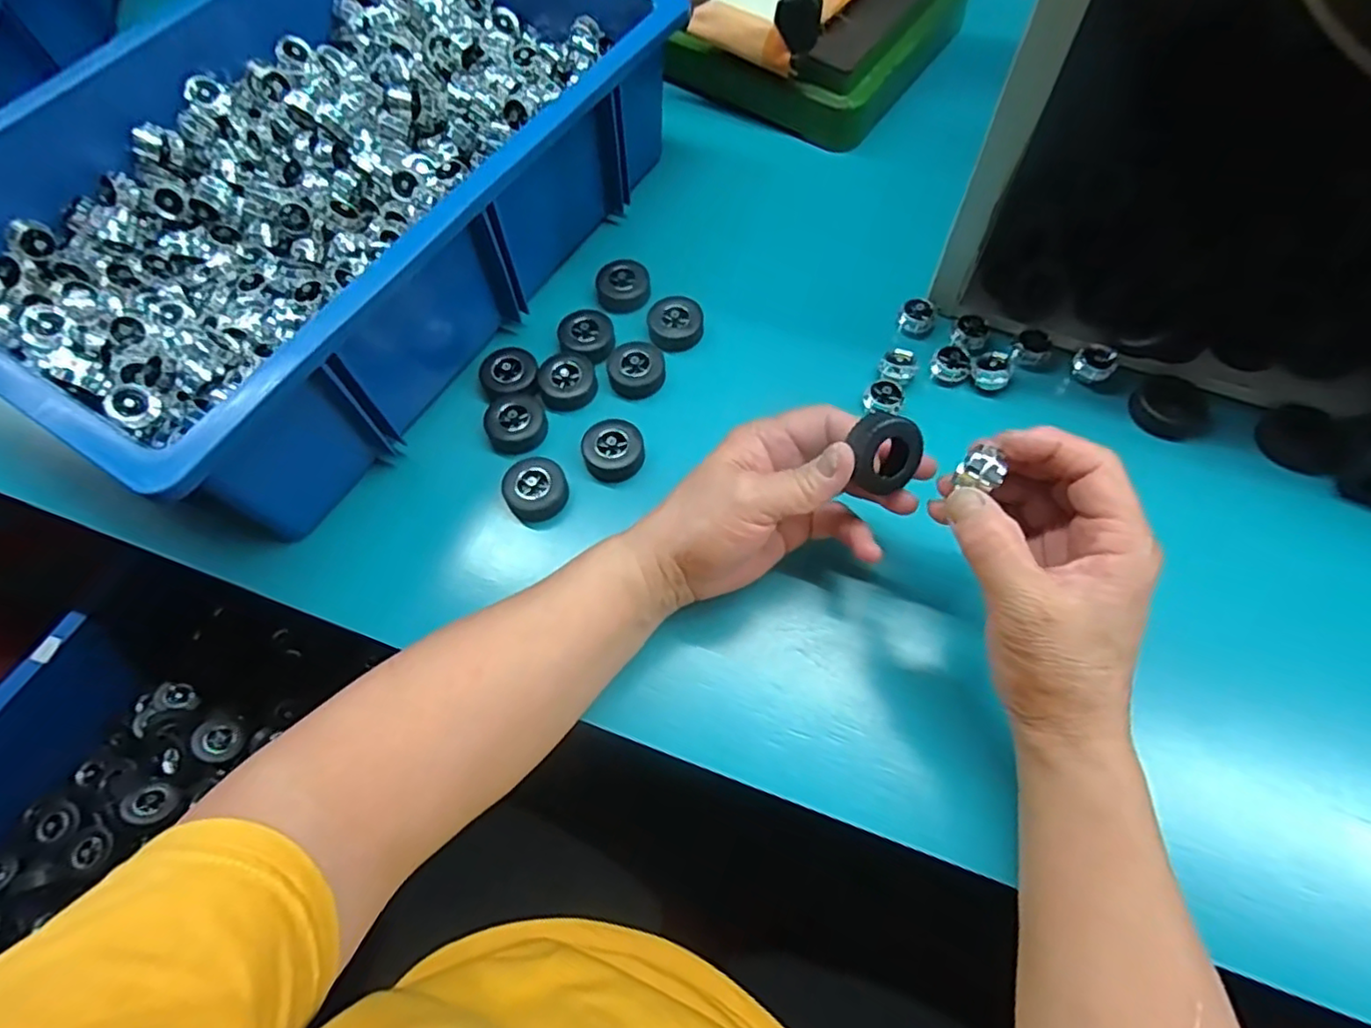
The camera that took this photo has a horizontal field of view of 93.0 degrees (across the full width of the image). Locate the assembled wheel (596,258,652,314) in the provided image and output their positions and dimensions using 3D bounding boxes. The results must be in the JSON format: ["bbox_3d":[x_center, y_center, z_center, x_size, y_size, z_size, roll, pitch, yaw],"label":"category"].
[{"bbox_3d":[-0.043,-0.159,0.455,0.037,0.016,0.033,-11,66,-2],"label":"assembled wheel"}]

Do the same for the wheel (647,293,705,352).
[{"bbox_3d":[-0.006,-0.129,0.439,0.036,0.012,0.037,-1,66,2],"label":"wheel"}]

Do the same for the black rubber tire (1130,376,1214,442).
[{"bbox_3d":[0.303,-0.066,0.403,0.046,0.012,0.039,-17,67,-5],"label":"black rubber tire"}]

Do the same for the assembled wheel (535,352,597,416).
[{"bbox_3d":[-0.077,-0.085,0.422,0.037,0.024,0.031,-16,67,-4],"label":"assembled wheel"}]

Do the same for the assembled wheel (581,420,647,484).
[{"bbox_3d":[-0.044,-0.039,0.398,0.036,0.015,0.035,-1,66,2],"label":"assembled wheel"}]

